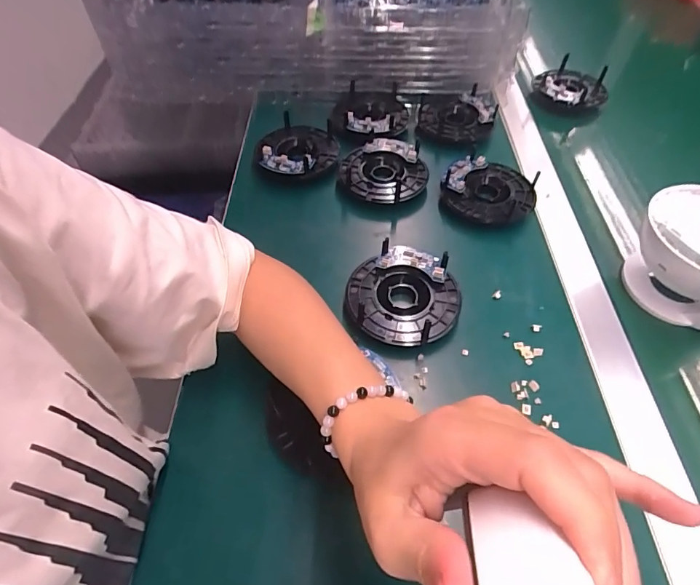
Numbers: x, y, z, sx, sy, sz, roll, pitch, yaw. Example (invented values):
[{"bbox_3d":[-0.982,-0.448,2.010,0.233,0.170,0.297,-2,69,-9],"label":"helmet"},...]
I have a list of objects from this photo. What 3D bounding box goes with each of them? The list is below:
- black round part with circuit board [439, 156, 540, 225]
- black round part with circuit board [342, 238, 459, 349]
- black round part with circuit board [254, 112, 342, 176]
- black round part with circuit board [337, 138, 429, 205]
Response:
[{"bbox_3d":[0.152,-0.112,0.476,0.098,0.020,0.092,-1,54,1],"label":"black round part with circuit board"},{"bbox_3d":[0.048,0.003,0.393,0.098,0.029,0.095,-1,54,1],"label":"black round part with circuit board"},{"bbox_3d":[-0.063,-0.173,0.513,0.094,0.017,0.094,-1,54,1],"label":"black round part with circuit board"},{"bbox_3d":[0.037,-0.140,0.491,0.098,0.021,0.088,3,54,4],"label":"black round part with circuit board"}]

